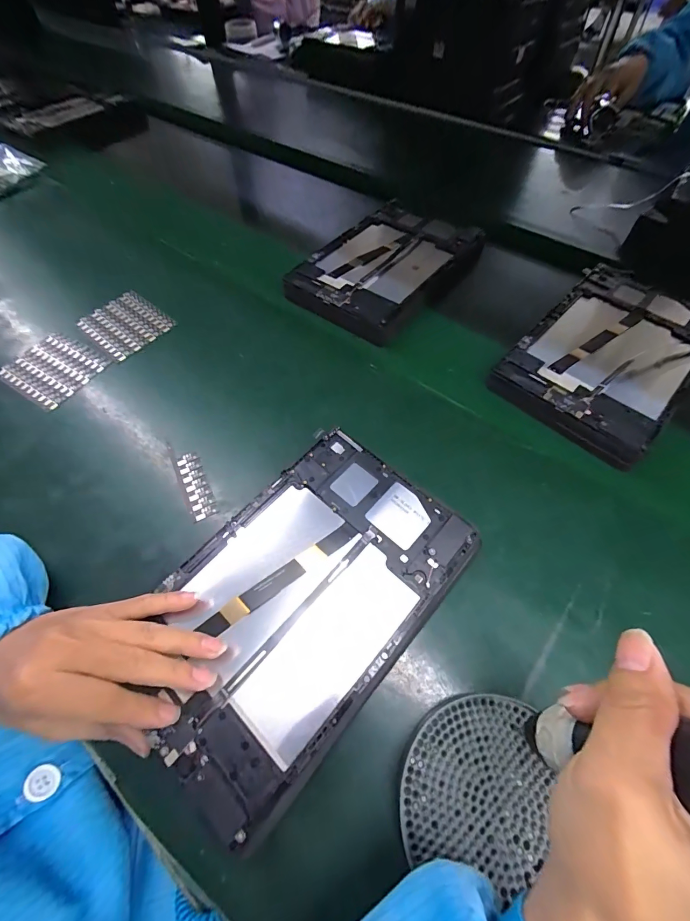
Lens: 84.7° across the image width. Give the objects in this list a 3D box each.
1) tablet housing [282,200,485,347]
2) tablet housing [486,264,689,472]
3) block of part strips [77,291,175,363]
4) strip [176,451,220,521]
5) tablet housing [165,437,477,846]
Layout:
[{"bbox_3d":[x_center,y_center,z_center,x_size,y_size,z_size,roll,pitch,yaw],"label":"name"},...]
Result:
[{"bbox_3d":[0.059,-0.262,0.486,0.161,0.023,0.259,33,65,19],"label":"tablet housing"},{"bbox_3d":[0.281,-0.117,0.394,0.148,0.019,0.246,39,67,22],"label":"tablet housing"},{"bbox_3d":[-0.265,-0.165,0.457,0.095,0.008,0.079,37,66,21],"label":"block of part strips"},{"bbox_3d":[-0.134,0.022,0.340,0.021,0.004,0.070,-23,61,-12],"label":"strip"},{"bbox_3d":[-0.029,0.095,0.271,0.157,0.013,0.232,38,70,22],"label":"tablet housing"}]

